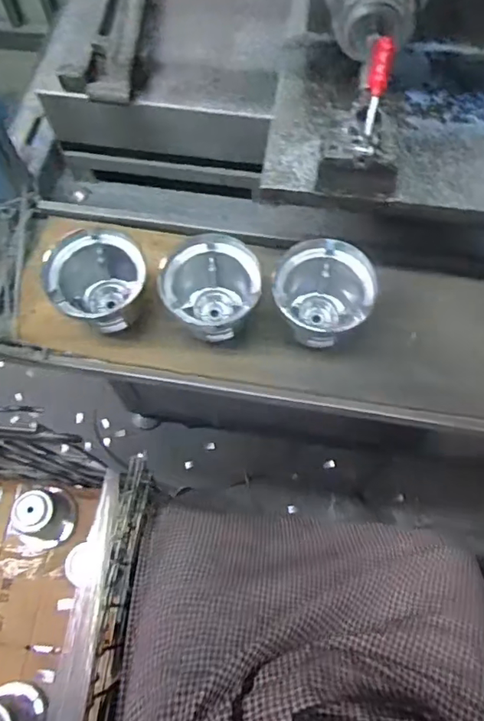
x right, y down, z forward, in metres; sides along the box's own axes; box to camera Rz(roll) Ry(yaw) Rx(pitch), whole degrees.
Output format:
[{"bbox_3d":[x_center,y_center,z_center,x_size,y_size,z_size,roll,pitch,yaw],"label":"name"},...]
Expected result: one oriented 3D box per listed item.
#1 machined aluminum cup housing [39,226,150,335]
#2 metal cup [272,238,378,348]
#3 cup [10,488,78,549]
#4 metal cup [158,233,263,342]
[{"bbox_3d":[-0.139,-0.072,0.530,0.093,0.076,0.085,0,65,0],"label":"machined aluminum cup housing"},{"bbox_3d":[0.075,-0.058,0.515,0.092,0.086,0.084,0,65,0],"label":"metal cup"},{"bbox_3d":[-0.311,0.247,0.834,0.081,0.092,0.075,0,65,0],"label":"cup"},{"bbox_3d":[-0.032,-0.067,0.521,0.090,0.079,0.082,0,65,0],"label":"metal cup"}]

